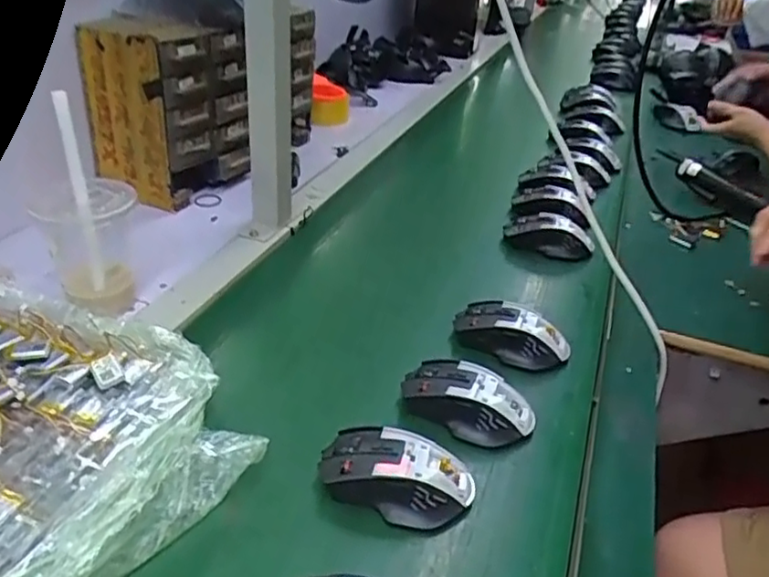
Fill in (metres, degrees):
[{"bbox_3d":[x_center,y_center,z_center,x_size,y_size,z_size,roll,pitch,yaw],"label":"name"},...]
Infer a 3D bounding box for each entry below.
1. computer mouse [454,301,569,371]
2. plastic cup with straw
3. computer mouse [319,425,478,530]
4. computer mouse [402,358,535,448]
[{"bbox_3d":[0.126,0.047,0.650,0.115,0.043,0.053,24,37,28],"label":"computer mouse"},{"bbox_3d":[-0.277,-0.064,0.594,0.078,0.192,0.084,-2,33,-13],"label":"plastic cup with straw"},{"bbox_3d":[0.009,0.139,0.484,0.116,0.038,0.067,11,33,11],"label":"computer mouse"},{"bbox_3d":[0.072,0.098,0.558,0.113,0.042,0.061,22,36,26],"label":"computer mouse"}]

